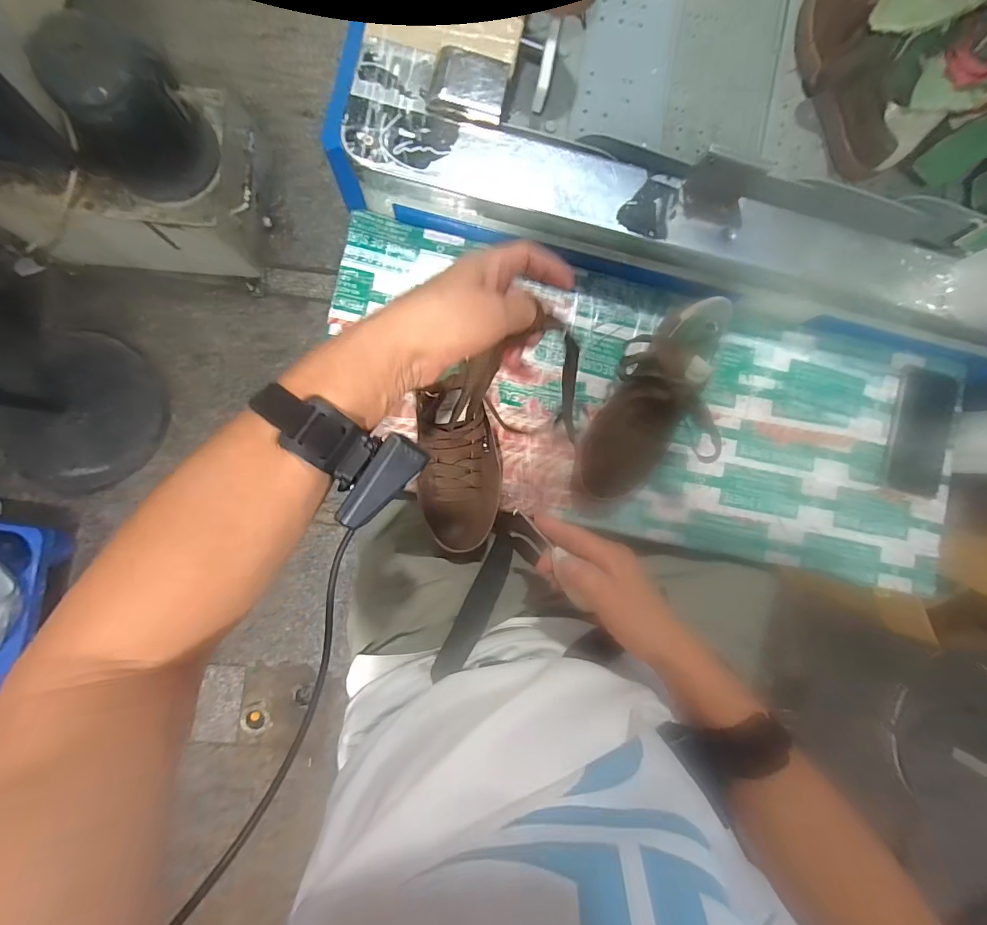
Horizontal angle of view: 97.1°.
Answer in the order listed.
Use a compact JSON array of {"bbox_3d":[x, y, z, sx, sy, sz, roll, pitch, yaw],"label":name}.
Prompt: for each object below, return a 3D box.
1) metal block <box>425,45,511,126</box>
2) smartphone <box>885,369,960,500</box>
[{"bbox_3d":[-0.025,-0.396,0.456,0.075,0.011,0.070,10,87,-5],"label":"metal block"},{"bbox_3d":[0.567,-0.041,0.576,0.077,0.016,0.163,13,87,-5],"label":"smartphone"}]

